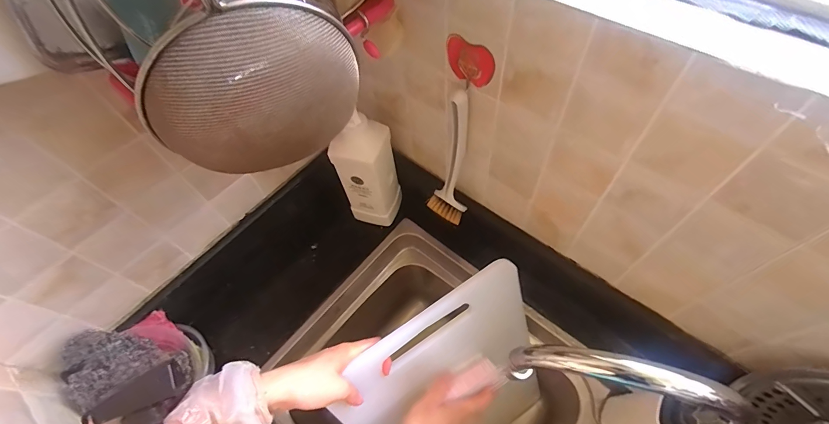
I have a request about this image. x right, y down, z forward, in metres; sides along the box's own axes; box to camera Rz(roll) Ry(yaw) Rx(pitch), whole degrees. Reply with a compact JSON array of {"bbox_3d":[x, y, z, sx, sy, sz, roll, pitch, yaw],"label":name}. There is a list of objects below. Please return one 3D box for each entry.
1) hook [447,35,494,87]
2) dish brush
[{"bbox_3d":[0.060,-0.164,0.423,0.058,0.046,0.011,35,68,22],"label":"hook"},{"bbox_3d":[0.044,-0.060,0.525,0.053,0.218,0.049,-1,59,4],"label":"dish brush"}]

